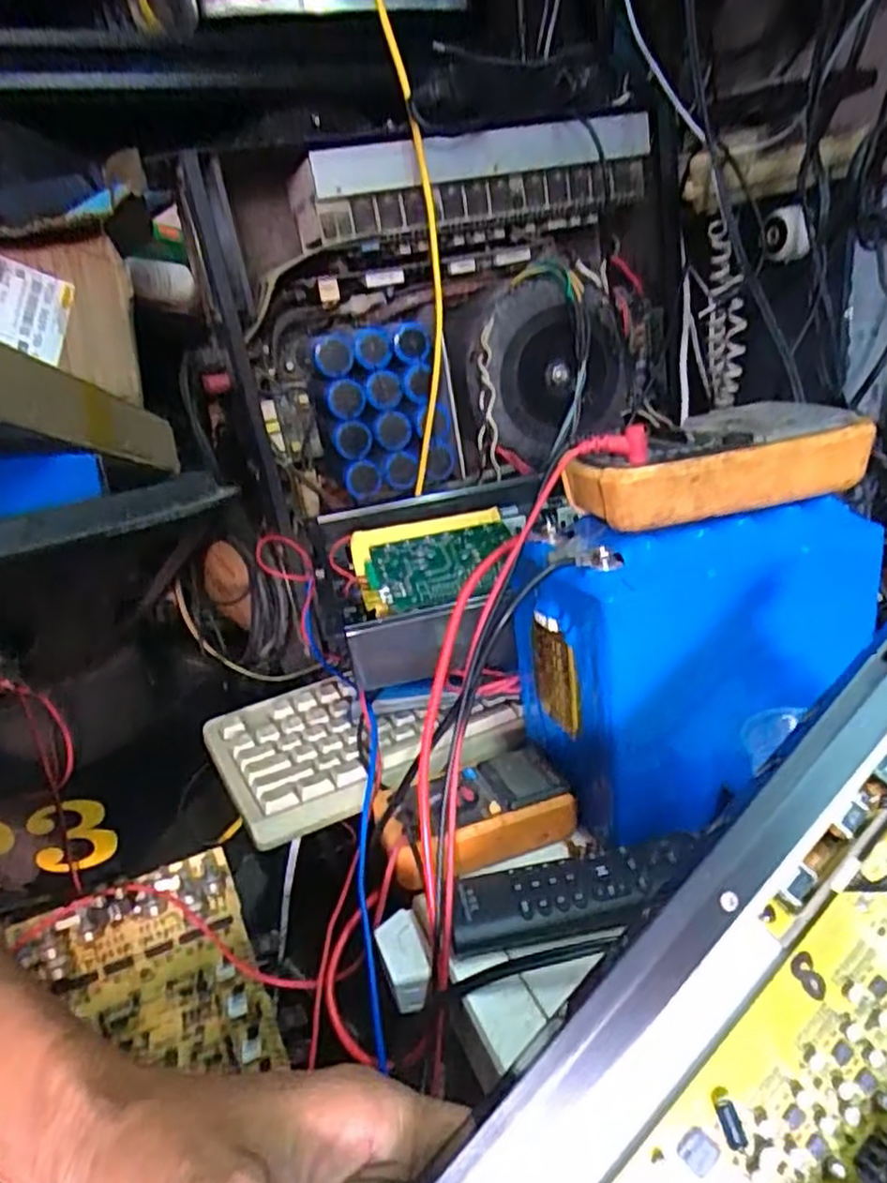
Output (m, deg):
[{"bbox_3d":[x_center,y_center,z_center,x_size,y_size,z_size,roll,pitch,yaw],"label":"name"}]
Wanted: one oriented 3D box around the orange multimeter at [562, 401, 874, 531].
[{"bbox_3d":[0.150,-0.073,0.422,0.166,0.044,0.071,-11,20,-10],"label":"orange multimeter"}]

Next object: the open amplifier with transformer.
[{"bbox_3d":[-0.005,-0.271,0.723,0.438,0.317,0.188,-16,22,-23],"label":"open amplifier with transformer"}]

